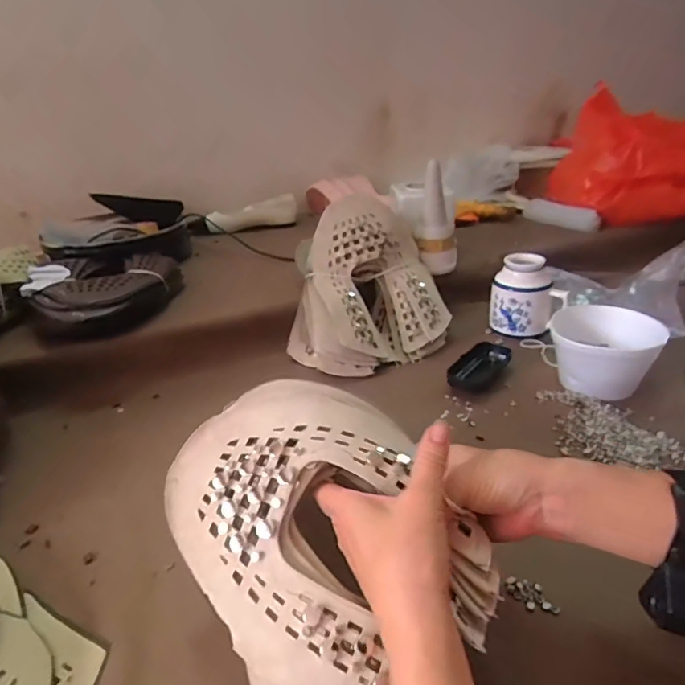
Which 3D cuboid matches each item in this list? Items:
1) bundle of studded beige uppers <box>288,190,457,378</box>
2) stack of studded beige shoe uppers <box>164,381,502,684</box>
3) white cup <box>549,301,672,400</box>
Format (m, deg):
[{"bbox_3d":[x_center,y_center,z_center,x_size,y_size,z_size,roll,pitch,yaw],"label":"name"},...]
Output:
[{"bbox_3d":[0.040,-0.088,0.753,0.237,0.191,0.203,-3,28,1],"label":"bundle of studded beige uppers"},{"bbox_3d":[-0.017,0.137,0.365,0.225,0.070,0.182,37,74,28],"label":"stack of studded beige shoe uppers"},{"bbox_3d":[0.331,0.013,0.646,0.126,0.079,0.119,20,36,37],"label":"white cup"}]

